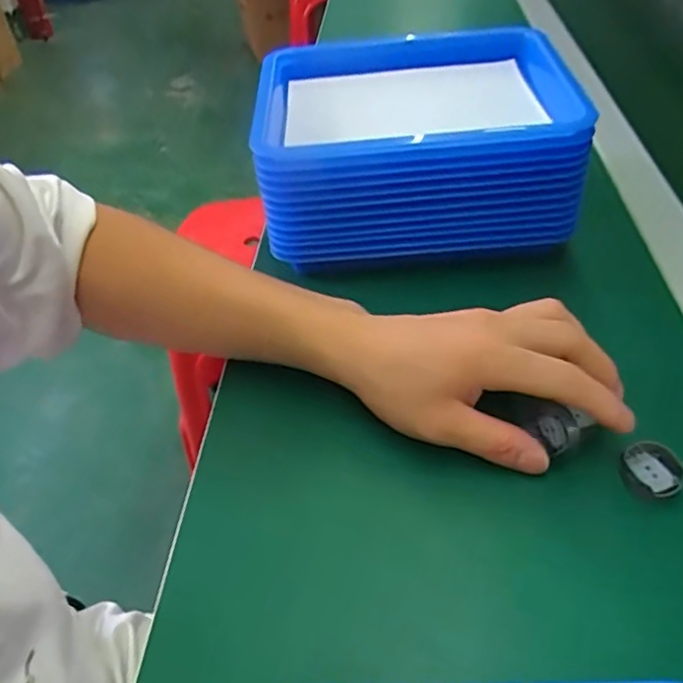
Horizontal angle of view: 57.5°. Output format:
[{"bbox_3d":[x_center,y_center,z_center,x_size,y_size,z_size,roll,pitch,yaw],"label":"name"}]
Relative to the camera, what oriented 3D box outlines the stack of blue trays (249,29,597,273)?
[{"bbox_3d":[0.057,-0.158,0.475,0.213,0.092,0.189,-2,44,4],"label":"stack of blue trays"}]

